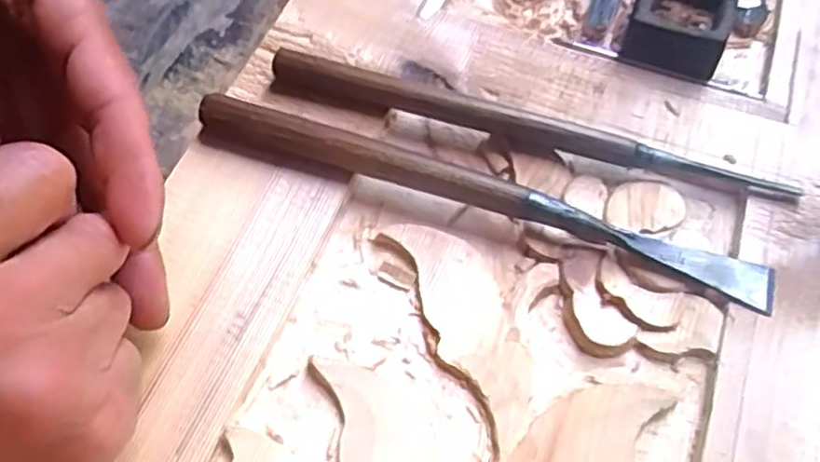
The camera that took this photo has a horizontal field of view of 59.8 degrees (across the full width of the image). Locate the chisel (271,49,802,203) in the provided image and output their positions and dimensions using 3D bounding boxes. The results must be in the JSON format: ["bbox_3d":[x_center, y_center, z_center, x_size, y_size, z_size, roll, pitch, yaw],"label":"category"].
[{"bbox_3d":[0.054,-0.049,0.328,0.240,0.016,0.013,14,60,7],"label":"chisel"}]

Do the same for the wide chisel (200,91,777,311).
[{"bbox_3d":[0.029,-0.016,0.305,0.252,0.024,0.016,17,61,9],"label":"wide chisel"}]

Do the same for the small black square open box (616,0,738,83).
[{"bbox_3d":[0.135,-0.104,0.359,0.046,0.027,0.043,19,61,10],"label":"small black square open box"}]

